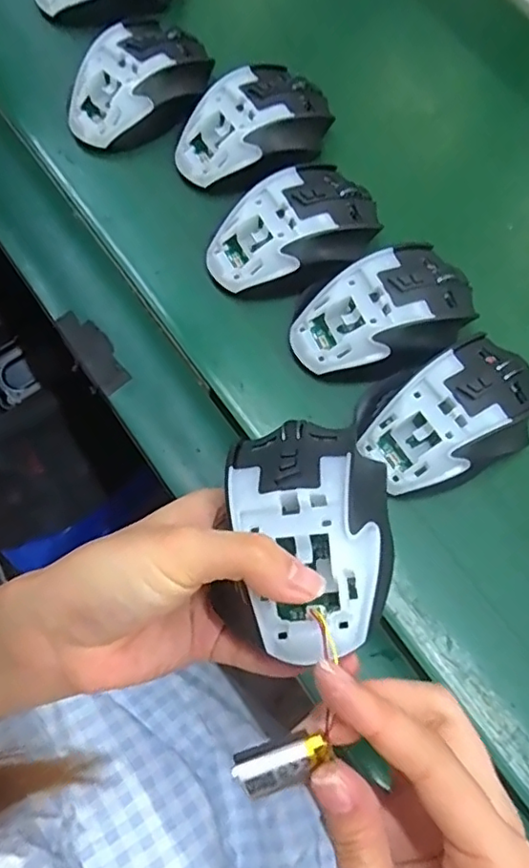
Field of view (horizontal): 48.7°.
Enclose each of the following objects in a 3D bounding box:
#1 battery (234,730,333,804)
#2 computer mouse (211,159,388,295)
[{"bbox_3d":[0.006,0.106,0.188,0.030,0.012,0.014,-15,64,-9],"label":"battery"},{"bbox_3d":[0.022,-0.129,0.371,0.106,0.037,0.066,-35,69,-18],"label":"computer mouse"}]

